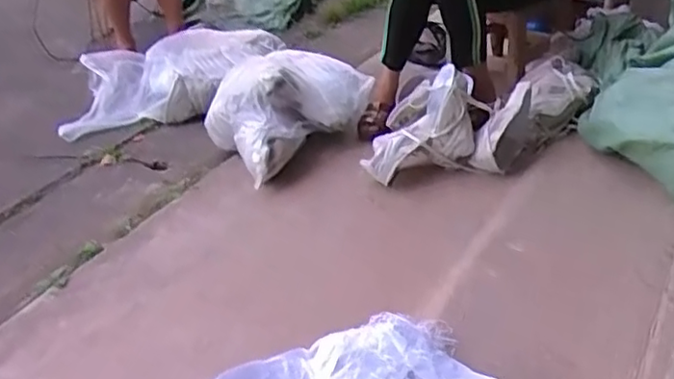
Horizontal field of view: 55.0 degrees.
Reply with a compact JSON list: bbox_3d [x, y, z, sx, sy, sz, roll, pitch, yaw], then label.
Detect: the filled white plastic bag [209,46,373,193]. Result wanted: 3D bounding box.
[{"bbox_3d":[-0.157,-0.244,1.764,0.330,0.185,0.463,24,43,37],"label":"filled white plastic bag"}]

